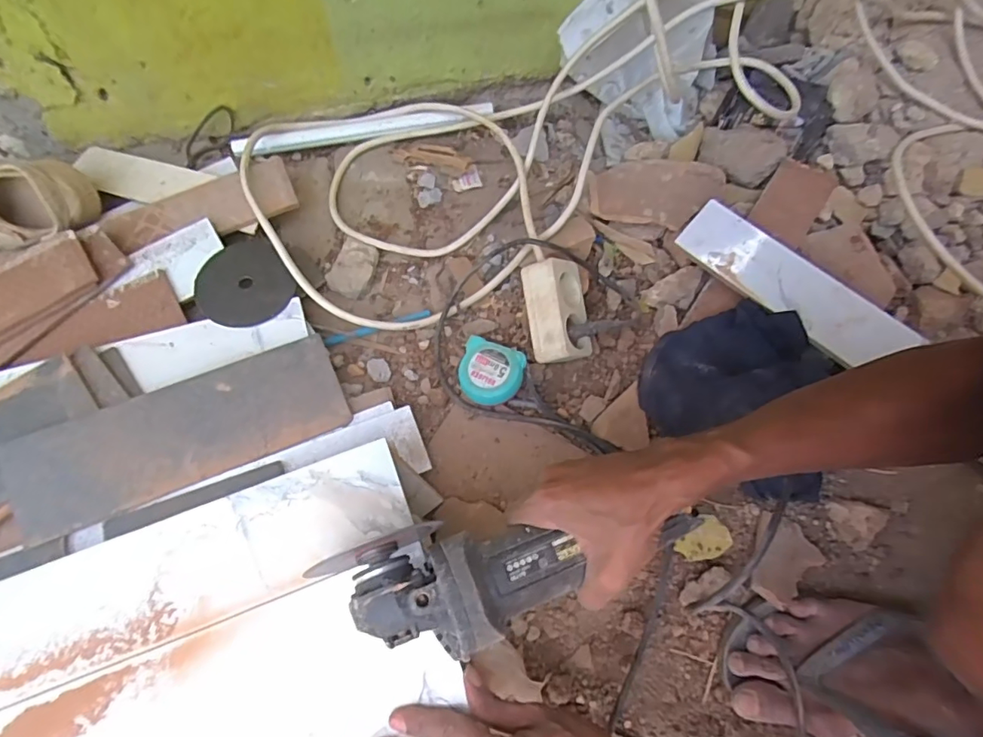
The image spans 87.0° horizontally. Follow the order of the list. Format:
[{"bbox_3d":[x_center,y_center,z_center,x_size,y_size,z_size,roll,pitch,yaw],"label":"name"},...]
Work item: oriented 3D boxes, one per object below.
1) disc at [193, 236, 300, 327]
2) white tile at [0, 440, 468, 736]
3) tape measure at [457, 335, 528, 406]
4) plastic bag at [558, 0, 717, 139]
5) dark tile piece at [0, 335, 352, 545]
[{"bbox_3d":[-0.265,-0.093,0.561,0.102,0.004,0.101,1,73,-2],"label":"disc"},{"bbox_3d":[-0.279,0.241,0.379,0.481,0.014,0.225,-21,70,-7],"label":"white tile"},{"bbox_3d":[-0.001,0.008,0.550,0.066,0.040,0.063,18,70,8],"label":"tape measure"},{"bbox_3d":[0.178,-0.383,0.606,0.181,0.172,0.086,20,70,8],"label":"plastic bag"},{"bbox_3d":[-0.293,0.060,0.496,0.295,0.012,0.098,-20,83,-14],"label":"dark tile piece"}]

